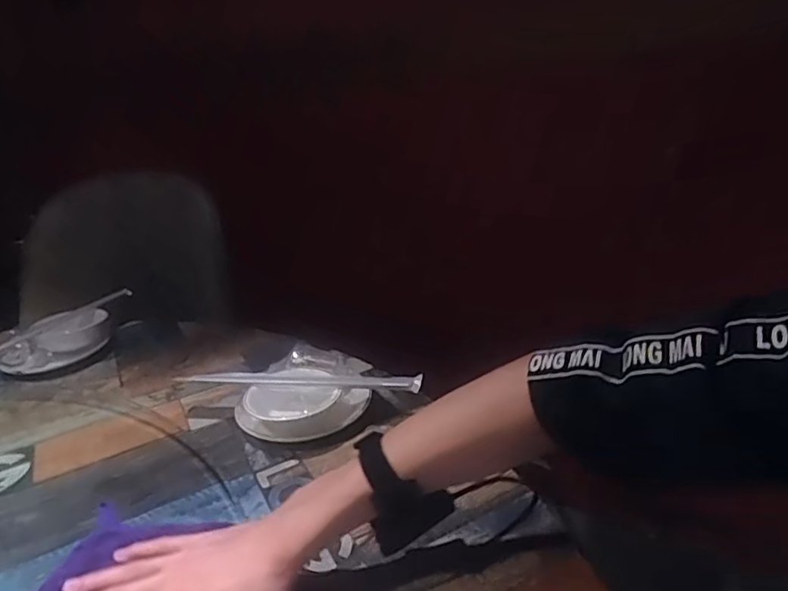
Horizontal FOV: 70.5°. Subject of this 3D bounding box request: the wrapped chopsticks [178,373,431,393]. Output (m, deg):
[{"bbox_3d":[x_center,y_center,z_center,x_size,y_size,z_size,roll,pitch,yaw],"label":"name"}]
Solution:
[{"bbox_3d":[-0.120,0.104,0.678,0.309,0.013,0.020,-1,24,10],"label":"wrapped chopsticks"}]

